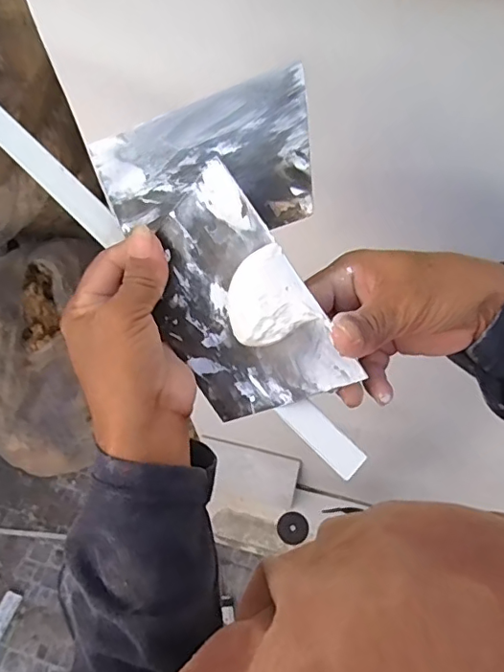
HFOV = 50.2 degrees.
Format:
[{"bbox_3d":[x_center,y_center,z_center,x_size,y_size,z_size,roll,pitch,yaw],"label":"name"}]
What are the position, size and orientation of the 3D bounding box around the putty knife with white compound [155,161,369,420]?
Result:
[{"bbox_3d":[-0.014,-0.015,0.321,0.092,0.011,0.140,-30,97,26],"label":"putty knife with white compound"}]

